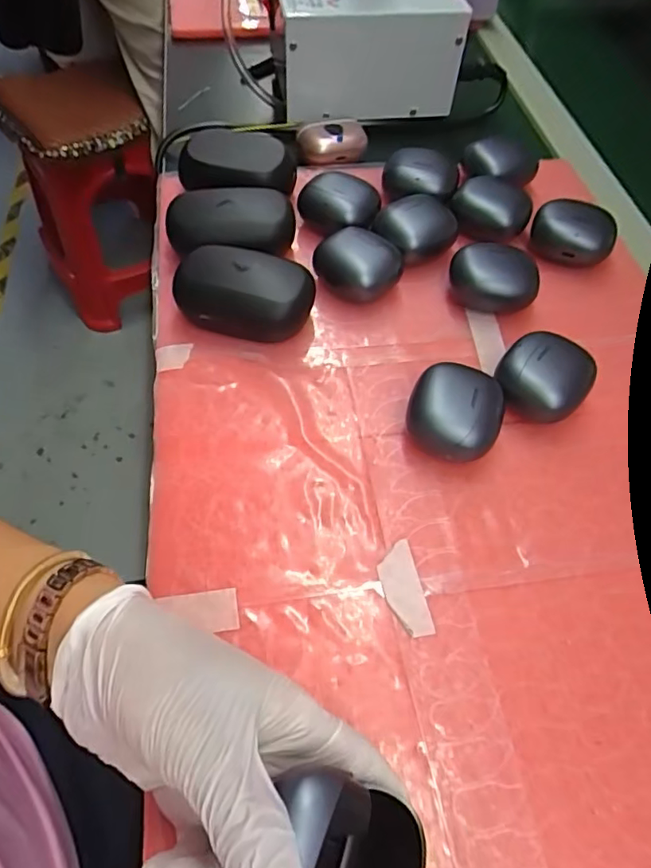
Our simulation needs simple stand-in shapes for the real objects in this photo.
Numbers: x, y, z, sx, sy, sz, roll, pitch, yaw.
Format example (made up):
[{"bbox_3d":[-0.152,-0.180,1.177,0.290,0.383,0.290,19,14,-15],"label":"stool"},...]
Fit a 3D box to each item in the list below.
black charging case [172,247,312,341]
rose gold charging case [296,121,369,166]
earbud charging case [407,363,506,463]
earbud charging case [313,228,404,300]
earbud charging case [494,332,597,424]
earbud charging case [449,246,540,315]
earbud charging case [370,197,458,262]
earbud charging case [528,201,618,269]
[{"bbox_3d":[-0.051,-0.087,0.352,0.083,0.035,0.048,9,58,4],"label":"black charging case"},{"bbox_3d":[0.006,-0.249,0.471,0.059,0.019,0.034,-2,58,-3],"label":"rose gold charging case"},{"bbox_3d":[0.073,-0.012,0.311,0.049,0.030,0.051,22,60,11],"label":"earbud charging case"},{"bbox_3d":[0.021,-0.113,0.371,0.052,0.031,0.040,26,61,14],"label":"earbud charging case"},{"bbox_3d":[0.128,-0.033,0.323,0.047,0.033,0.053,38,64,20],"label":"earbud charging case"},{"bbox_3d":[0.112,-0.103,0.368,0.055,0.029,0.039,4,58,1],"label":"earbud charging case"},{"bbox_3d":[0.065,-0.144,0.394,0.050,0.027,0.046,-37,66,-22],"label":"earbud charging case"},{"bbox_3d":[0.179,-0.145,0.398,0.057,0.027,0.045,22,60,12],"label":"earbud charging case"}]

